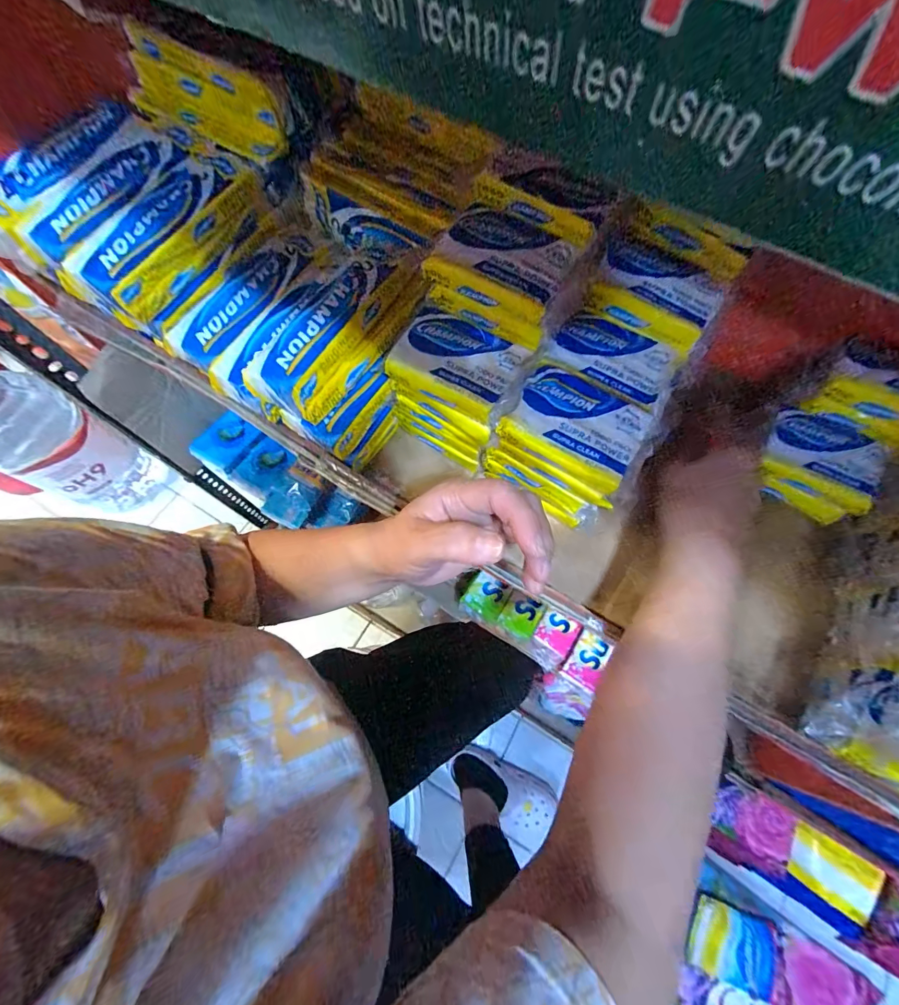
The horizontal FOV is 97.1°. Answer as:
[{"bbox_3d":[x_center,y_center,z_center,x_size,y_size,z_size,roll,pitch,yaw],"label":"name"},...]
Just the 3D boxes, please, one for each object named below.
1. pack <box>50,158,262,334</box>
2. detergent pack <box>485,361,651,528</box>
[{"bbox_3d":[-0.210,-0.198,0.302,0.054,0.042,0.148,34,72,10],"label":"pack"},{"bbox_3d":[0.084,-0.041,0.298,0.091,0.086,0.071,25,71,7],"label":"detergent pack"}]

